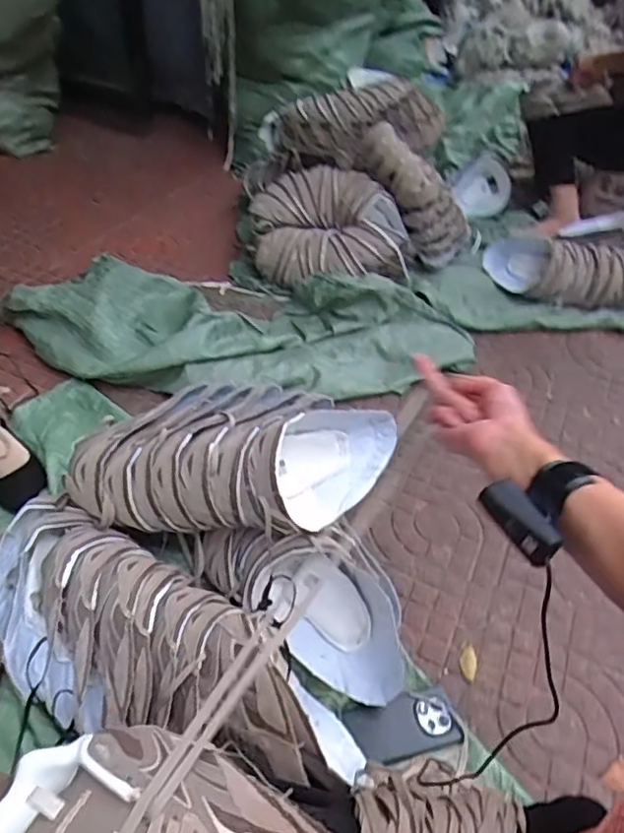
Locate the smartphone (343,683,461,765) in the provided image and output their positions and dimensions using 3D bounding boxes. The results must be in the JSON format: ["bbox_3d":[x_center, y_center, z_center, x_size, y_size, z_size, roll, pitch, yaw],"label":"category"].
[{"bbox_3d":[0.125,0.416,0.809,0.152,0.015,0.077,-4,43,-21],"label":"smartphone"}]

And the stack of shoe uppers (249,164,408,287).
[{"bbox_3d":[0.048,-0.461,1.522,0.393,0.227,0.221,7,44,2],"label":"stack of shoe uppers"}]

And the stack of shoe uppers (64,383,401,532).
[{"bbox_3d":[-0.105,0.051,0.861,0.440,0.137,0.212,7,44,2],"label":"stack of shoe uppers"}]

